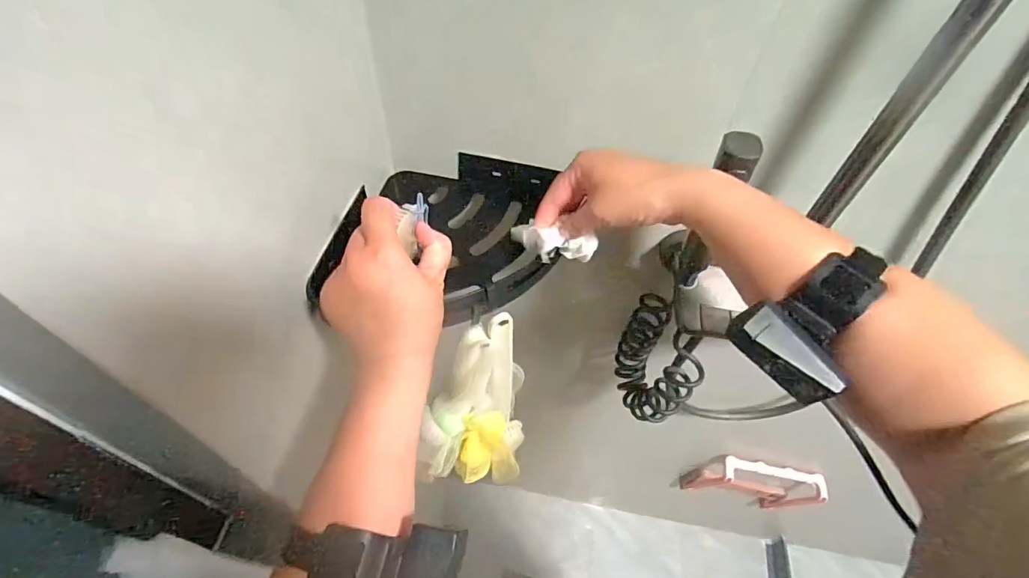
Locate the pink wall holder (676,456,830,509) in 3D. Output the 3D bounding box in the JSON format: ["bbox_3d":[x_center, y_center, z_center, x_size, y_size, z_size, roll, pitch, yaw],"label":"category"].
[{"bbox_3d":[0.546,0.454,1.055,0.252,0.223,0.069,7,51,1],"label":"pink wall holder"}]

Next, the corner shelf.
[{"bbox_3d":[-0.062,-0.059,0.456,0.194,0.040,0.214,9,51,3],"label":"corner shelf"}]

